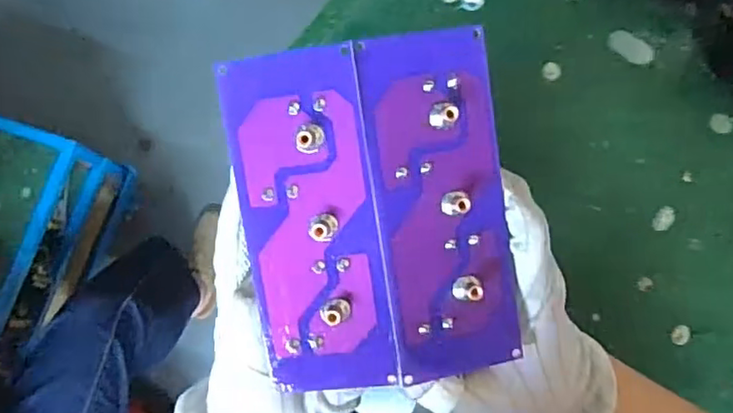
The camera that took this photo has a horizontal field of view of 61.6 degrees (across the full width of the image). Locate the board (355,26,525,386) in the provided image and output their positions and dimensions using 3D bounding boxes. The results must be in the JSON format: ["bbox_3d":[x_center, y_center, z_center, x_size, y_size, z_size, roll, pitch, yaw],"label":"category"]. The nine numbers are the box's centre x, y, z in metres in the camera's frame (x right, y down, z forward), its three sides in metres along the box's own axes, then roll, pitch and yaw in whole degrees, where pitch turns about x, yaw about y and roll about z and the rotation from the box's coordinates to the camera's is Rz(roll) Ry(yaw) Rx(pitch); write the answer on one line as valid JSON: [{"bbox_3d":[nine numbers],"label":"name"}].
[{"bbox_3d":[0.030,0.000,0.245,0.052,0.004,0.135,-10,97,-13],"label":"board"}]

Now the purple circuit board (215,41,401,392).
[{"bbox_3d":[-0.021,0.010,0.245,0.053,0.006,0.136,-7,101,8],"label":"purple circuit board"}]

